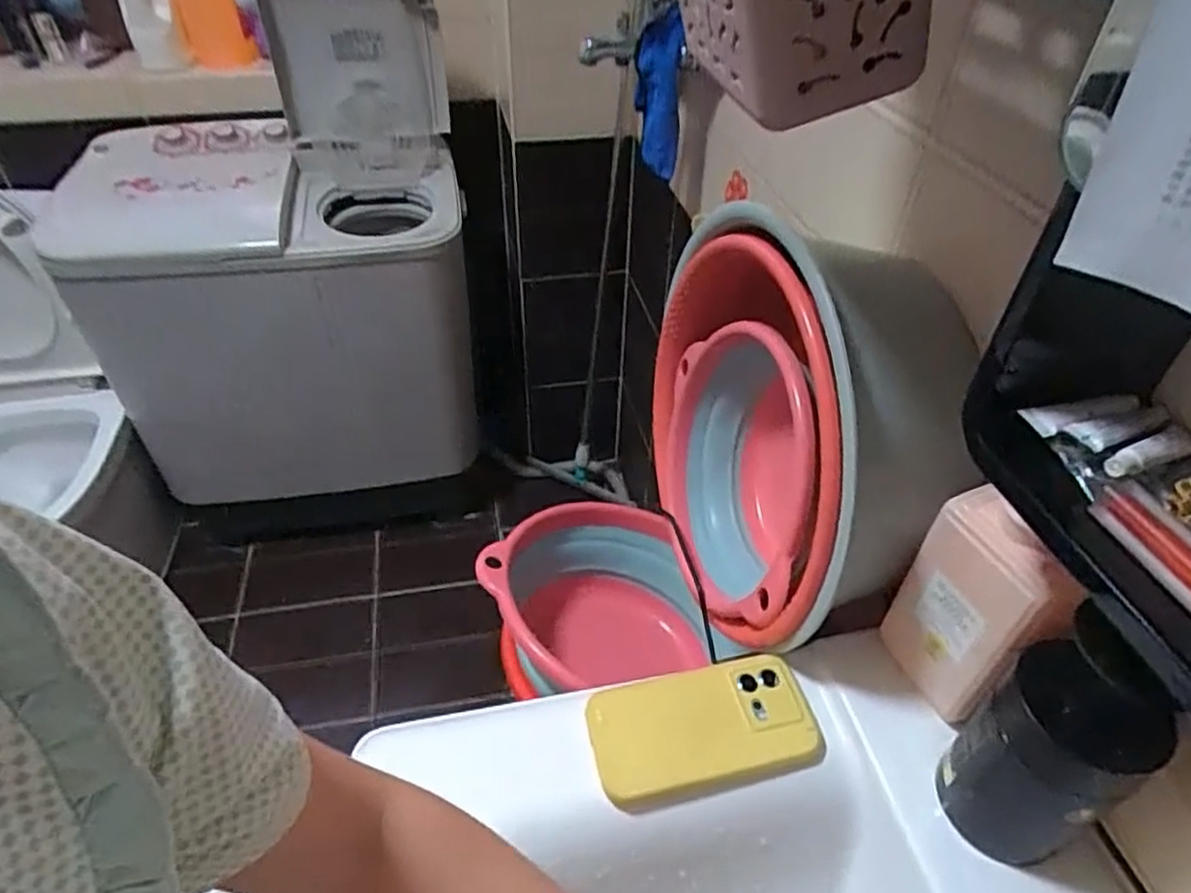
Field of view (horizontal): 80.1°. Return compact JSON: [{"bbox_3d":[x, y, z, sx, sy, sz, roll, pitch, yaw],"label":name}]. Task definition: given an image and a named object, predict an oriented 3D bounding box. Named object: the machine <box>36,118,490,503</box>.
[{"bbox_3d":[-0.665,-0.261,1.584,0.771,0.697,0.416,-3,44,-5],"label":"machine"}]

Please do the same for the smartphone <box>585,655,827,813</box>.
[{"bbox_3d":[0.083,0.213,0.541,0.169,0.008,0.088,-9,44,-11],"label":"smartphone"}]

